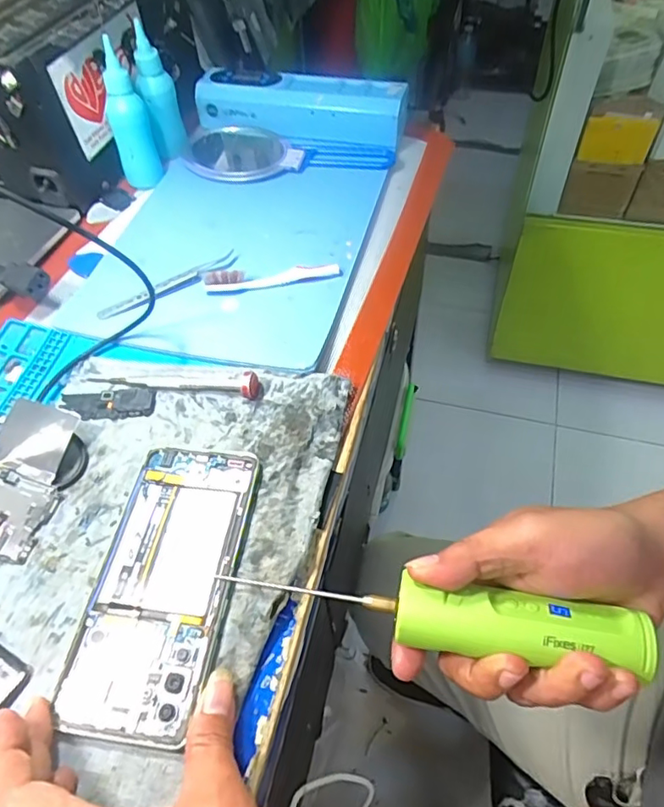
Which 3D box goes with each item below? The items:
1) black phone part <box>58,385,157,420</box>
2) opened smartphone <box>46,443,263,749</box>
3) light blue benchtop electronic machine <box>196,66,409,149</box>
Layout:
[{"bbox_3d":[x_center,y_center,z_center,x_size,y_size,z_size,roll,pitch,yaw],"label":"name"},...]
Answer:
[{"bbox_3d":[-0.151,0.000,0.374,0.064,0.006,0.023,-3,53,1],"label":"black phone part"},{"bbox_3d":[-0.091,0.093,0.304,0.071,0.006,0.155,6,55,8],"label":"opened smartphone"},{"bbox_3d":[-0.031,-0.287,0.544,0.204,0.049,0.059,8,54,9],"label":"light blue benchtop electronic machine"}]

